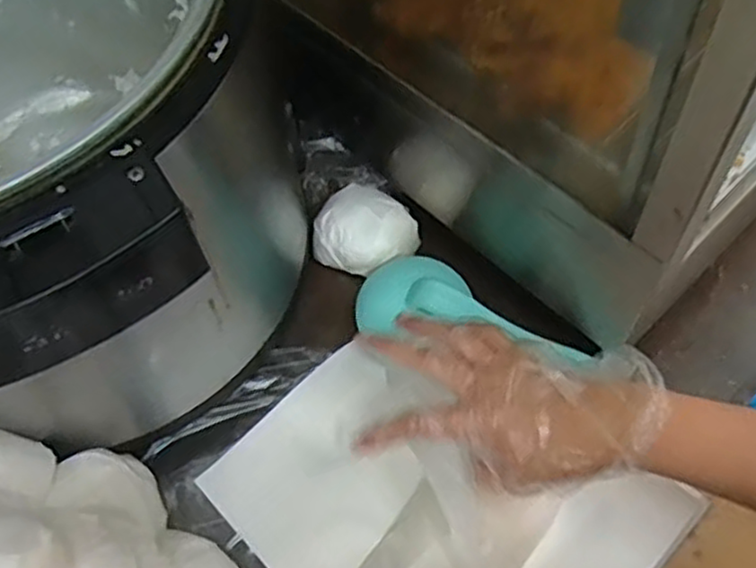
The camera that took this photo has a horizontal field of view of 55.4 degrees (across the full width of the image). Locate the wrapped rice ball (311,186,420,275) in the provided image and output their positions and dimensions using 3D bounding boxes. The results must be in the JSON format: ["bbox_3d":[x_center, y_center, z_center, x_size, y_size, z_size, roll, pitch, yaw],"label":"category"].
[{"bbox_3d":[-0.009,-0.047,0.625,0.082,0.045,0.064,25,64,18],"label":"wrapped rice ball"}]

